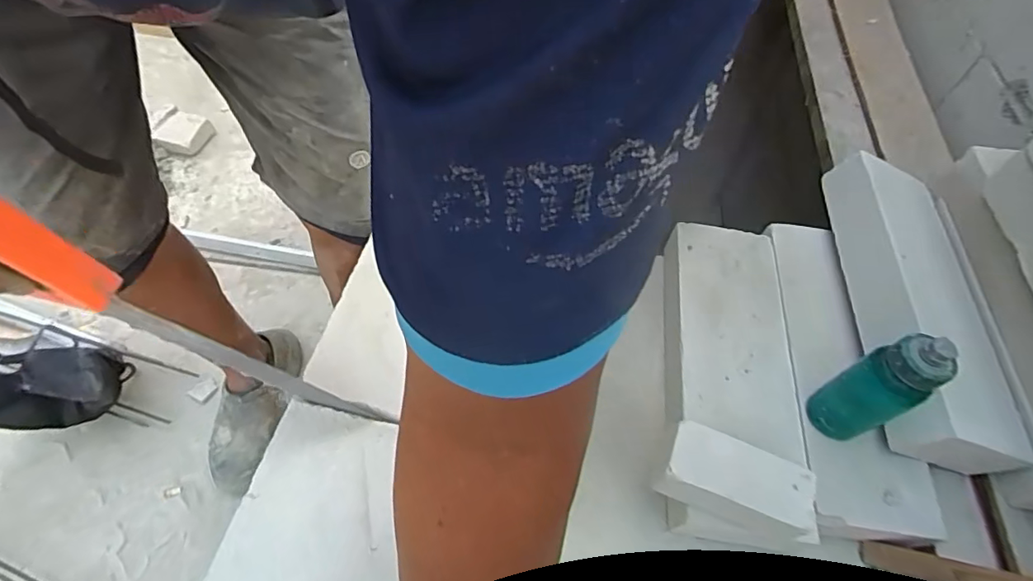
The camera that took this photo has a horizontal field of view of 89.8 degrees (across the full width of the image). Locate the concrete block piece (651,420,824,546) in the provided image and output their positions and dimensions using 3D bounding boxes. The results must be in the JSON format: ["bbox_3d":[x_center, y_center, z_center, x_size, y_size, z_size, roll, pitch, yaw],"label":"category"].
[{"bbox_3d":[0.324,0.283,0.776,0.231,0.098,0.097,18,58,8],"label":"concrete block piece"}]

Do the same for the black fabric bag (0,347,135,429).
[{"bbox_3d":[-0.730,0.150,0.791,0.190,0.154,0.089,-7,58,-9],"label":"black fabric bag"}]

